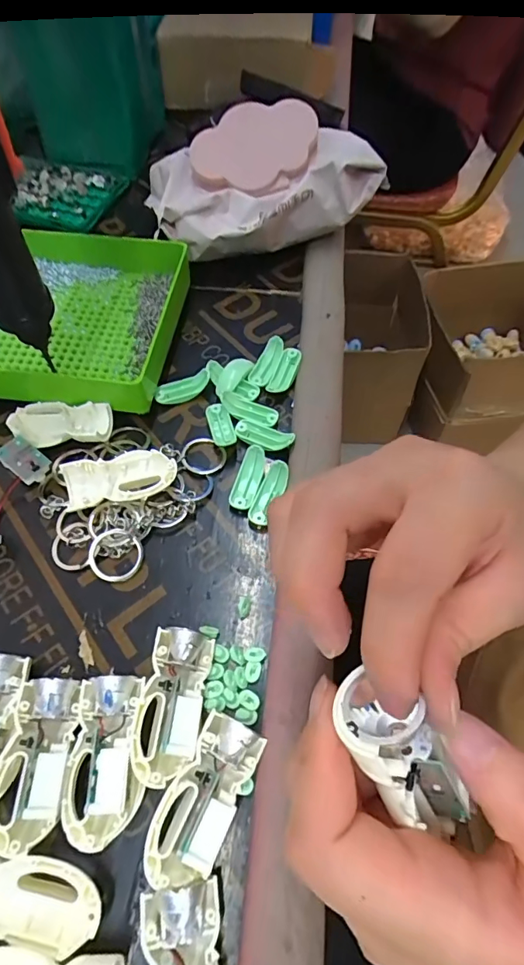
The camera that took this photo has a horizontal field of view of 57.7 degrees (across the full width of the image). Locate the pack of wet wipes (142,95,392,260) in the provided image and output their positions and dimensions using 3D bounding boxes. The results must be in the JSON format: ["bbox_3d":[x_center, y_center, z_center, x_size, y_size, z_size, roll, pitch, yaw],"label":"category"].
[{"bbox_3d":[-0.004,-0.251,0.396,0.180,0.091,0.114,-17,61,-10],"label":"pack of wet wipes"}]

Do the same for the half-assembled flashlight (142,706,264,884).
[{"bbox_3d":[-0.025,0.138,0.208,0.029,0.021,0.064,24,62,14],"label":"half-assembled flashlight"}]

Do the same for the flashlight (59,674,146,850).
[{"bbox_3d":[-0.070,0.125,0.218,0.032,0.025,0.065,0,59,0],"label":"flashlight"}]

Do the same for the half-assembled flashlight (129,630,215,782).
[{"bbox_3d":[-0.042,0.106,0.229,0.028,0.025,0.065,6,59,3],"label":"half-assembled flashlight"}]

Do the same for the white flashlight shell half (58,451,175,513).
[{"bbox_3d":[-0.085,-0.002,0.291,0.064,0.019,0.031,-15,60,-9],"label":"white flashlight shell half"}]

